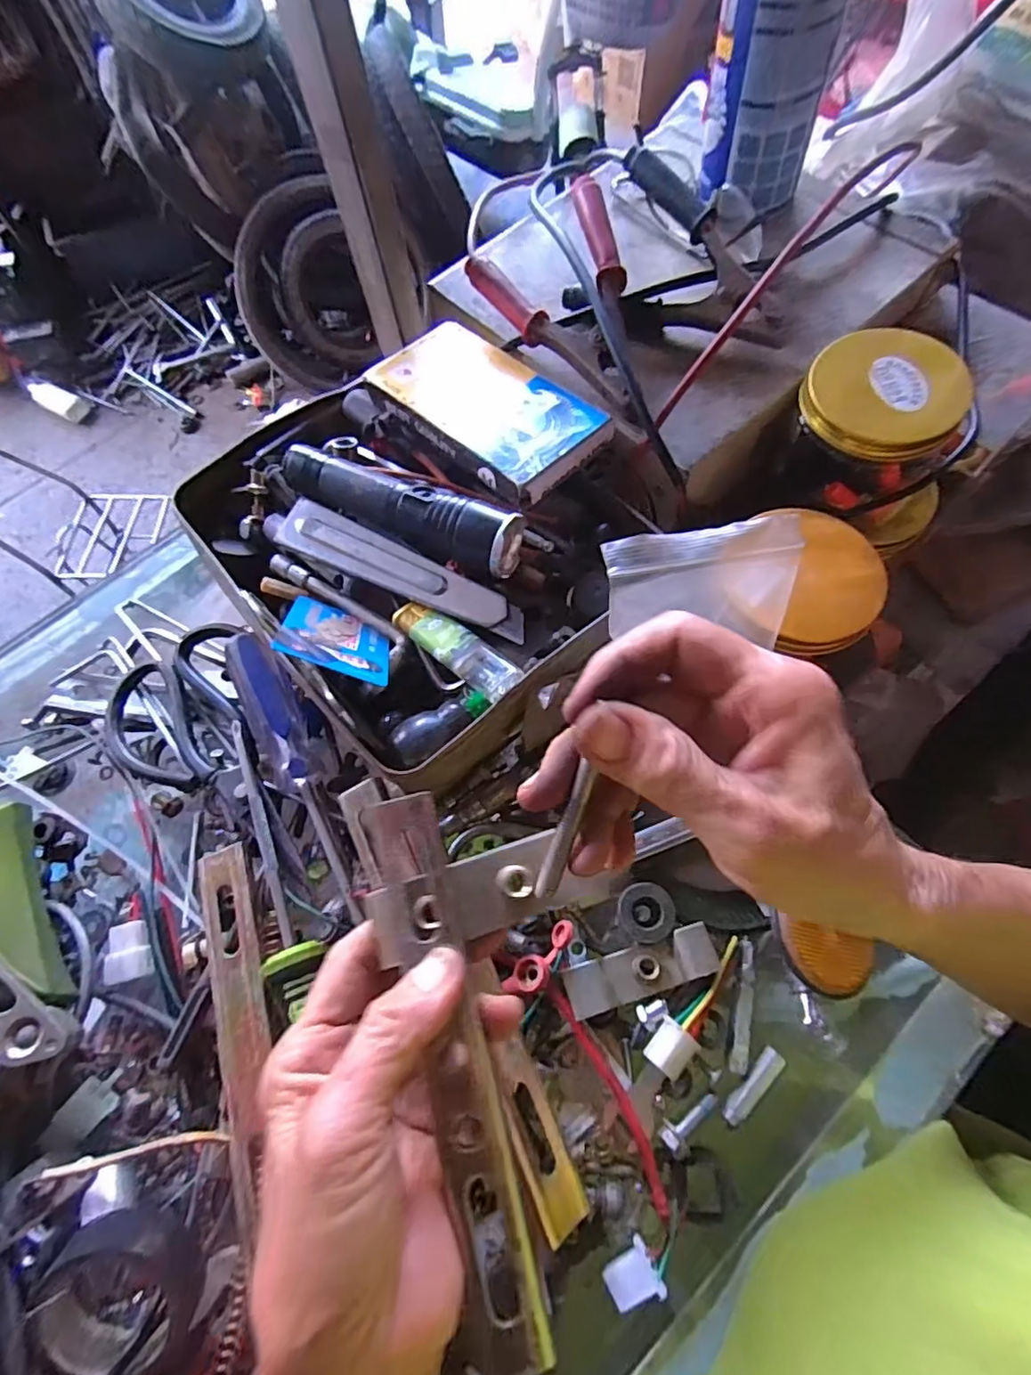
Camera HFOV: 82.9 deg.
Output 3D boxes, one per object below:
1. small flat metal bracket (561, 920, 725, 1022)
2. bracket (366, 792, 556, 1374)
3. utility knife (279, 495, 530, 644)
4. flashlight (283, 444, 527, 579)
[{"bbox_3d":[0.060,0.136,0.281,0.072,0.010,0.022,-18,69,-4],"label":"small flat metal bracket"},{"bbox_3d":[-0.023,0.128,0.204,0.027,0.006,0.179,-14,75,-2],"label":"bracket"},{"bbox_3d":[-0.065,-0.066,0.325,0.157,0.009,0.027,26,72,12],"label":"utility knife"},{"bbox_3d":[-0.066,-0.101,0.323,0.142,0.031,0.034,21,71,11],"label":"flashlight"}]

